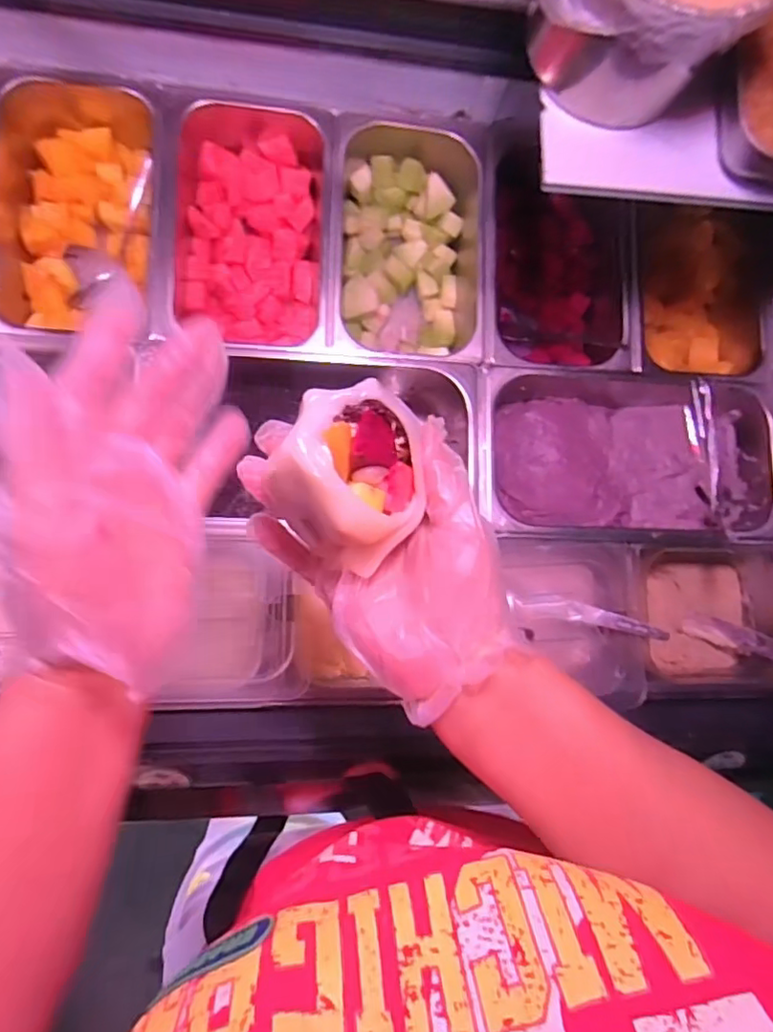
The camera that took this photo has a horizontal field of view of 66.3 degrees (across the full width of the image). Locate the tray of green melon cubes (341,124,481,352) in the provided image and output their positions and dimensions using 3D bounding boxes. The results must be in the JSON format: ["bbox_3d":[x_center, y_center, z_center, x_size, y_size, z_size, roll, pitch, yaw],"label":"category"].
[{"bbox_3d":[0.019,-0.280,0.635,0.151,0.091,0.246,-4,85,-8],"label":"tray of green melon cubes"}]

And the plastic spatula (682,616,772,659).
[{"bbox_3d":[0.397,0.137,0.585,0.184,0.019,0.025,18,79,38],"label":"plastic spatula"}]

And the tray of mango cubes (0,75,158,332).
[{"bbox_3d":[-0.302,-0.306,0.597,0.150,0.085,0.245,-1,84,-8],"label":"tray of mango cubes"}]

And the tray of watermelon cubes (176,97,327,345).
[{"bbox_3d":[-0.138,-0.294,0.609,0.142,0.083,0.251,2,84,-8],"label":"tray of watermelon cubes"}]

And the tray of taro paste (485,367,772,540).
[{"bbox_3d":[0.246,-0.060,0.620,0.307,0.078,0.164,3,84,-7],"label":"tray of taro paste"}]

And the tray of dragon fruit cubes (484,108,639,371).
[{"bbox_3d":[0.177,-0.279,0.657,0.162,0.095,0.265,1,84,-8],"label":"tray of dragon fruit cubes"}]

